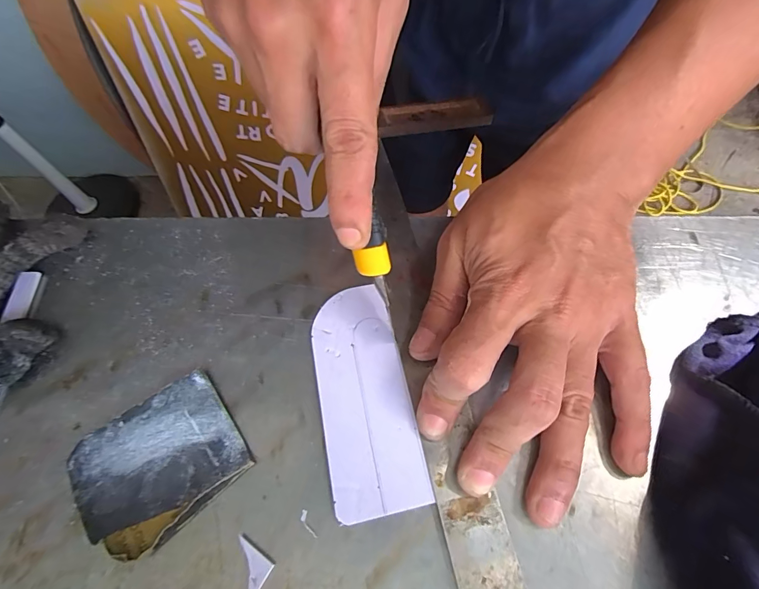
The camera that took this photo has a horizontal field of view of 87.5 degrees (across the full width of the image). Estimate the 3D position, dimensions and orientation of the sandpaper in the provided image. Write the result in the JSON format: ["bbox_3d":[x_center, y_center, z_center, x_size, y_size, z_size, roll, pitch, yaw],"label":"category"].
[{"bbox_3d":[-0.102,0.077,0.183,0.071,0.005,0.061,-34,66,-14],"label":"sandpaper"}]

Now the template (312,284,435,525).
[{"bbox_3d":[-0.008,0.047,0.193,0.042,0.004,0.106,-12,64,-2],"label":"template"}]

